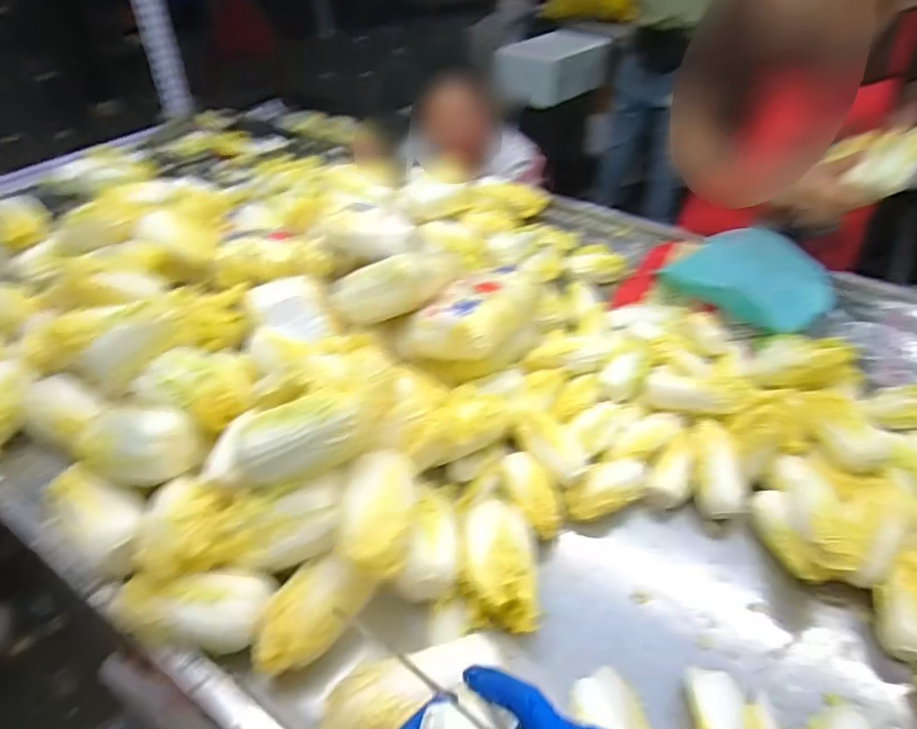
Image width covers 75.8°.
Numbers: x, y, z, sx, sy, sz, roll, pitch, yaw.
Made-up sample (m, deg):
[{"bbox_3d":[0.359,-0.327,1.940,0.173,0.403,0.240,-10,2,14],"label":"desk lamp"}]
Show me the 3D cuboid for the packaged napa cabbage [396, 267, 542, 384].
[{"bbox_3d":[0.031,-0.066,0.836,0.137,0.095,0.199,32,49,31],"label":"packaged napa cabbage"}]

